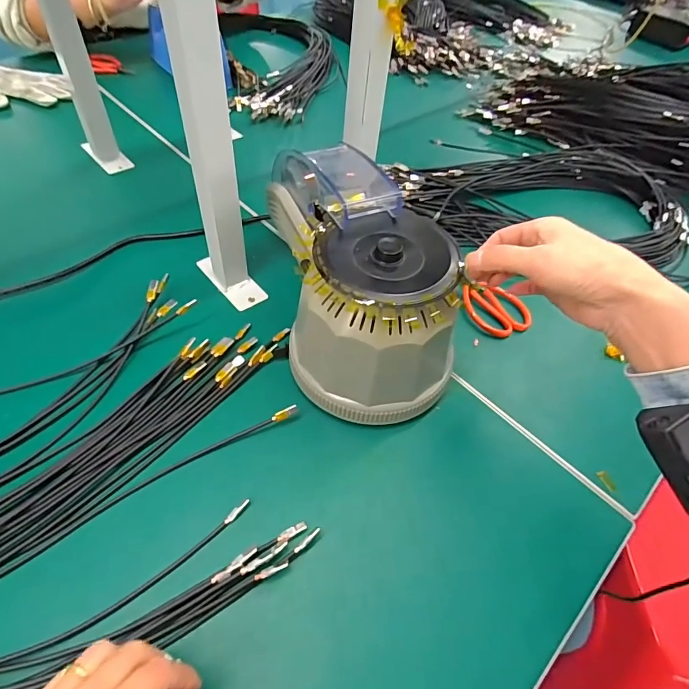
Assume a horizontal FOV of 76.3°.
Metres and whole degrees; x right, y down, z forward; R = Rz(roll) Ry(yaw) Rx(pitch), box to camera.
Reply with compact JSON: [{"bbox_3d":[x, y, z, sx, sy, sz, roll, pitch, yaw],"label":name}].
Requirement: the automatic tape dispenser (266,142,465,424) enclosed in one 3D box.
[{"bbox_3d":[0.020,-0.047,0.382,0.138,0.173,0.159,-7,52,-9],"label":"automatic tape dispenser"}]

